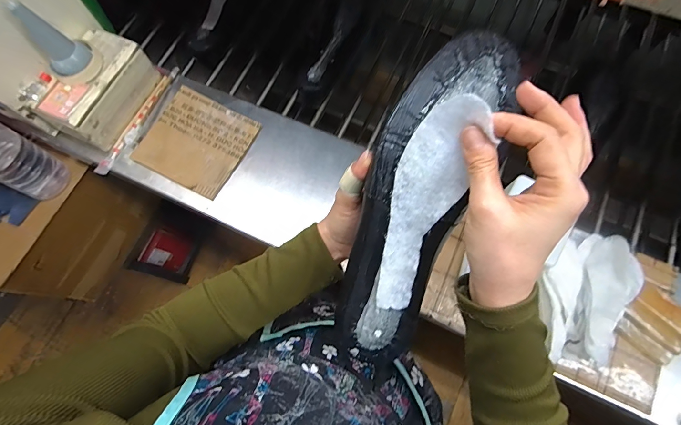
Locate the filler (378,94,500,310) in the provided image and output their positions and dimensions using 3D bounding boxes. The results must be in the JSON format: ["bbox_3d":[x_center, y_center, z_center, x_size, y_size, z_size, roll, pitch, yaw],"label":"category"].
[{"bbox_3d":[0.058,0.000,0.258,0.048,0.028,0.164,18,113,8],"label":"filler"}]

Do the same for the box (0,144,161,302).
[{"bbox_3d":[-0.749,0.015,0.877,0.336,0.305,0.331,22,73,10],"label":"box"}]

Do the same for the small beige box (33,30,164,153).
[{"bbox_3d":[-0.455,-0.233,0.672,0.122,0.085,0.194,24,74,10],"label":"small beige box"}]

